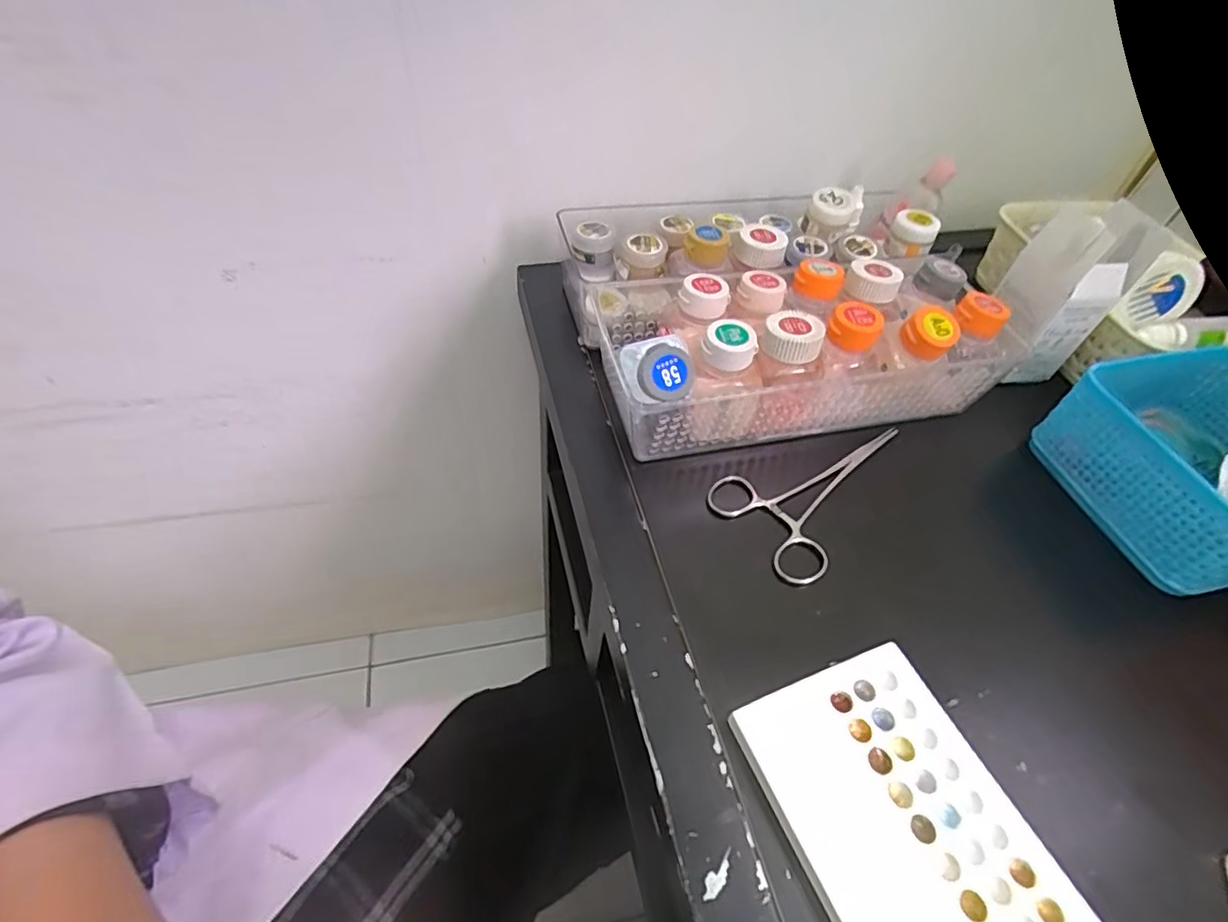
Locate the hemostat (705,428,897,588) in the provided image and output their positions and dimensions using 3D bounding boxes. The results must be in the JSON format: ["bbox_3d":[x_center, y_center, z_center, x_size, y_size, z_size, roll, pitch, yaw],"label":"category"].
[{"bbox_3d":[0.129,0.013,0.366,0.140,0.009,0.077,-31,60,-28],"label":"hemostat"}]

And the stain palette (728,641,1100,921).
[{"bbox_3d":[0.126,0.159,0.240,0.094,0.011,0.151,-15,54,-18],"label":"stain palette"}]

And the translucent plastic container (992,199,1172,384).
[{"bbox_3d":[0.314,-0.116,0.414,0.058,0.112,0.049,-5,51,-10],"label":"translucent plastic container"}]

